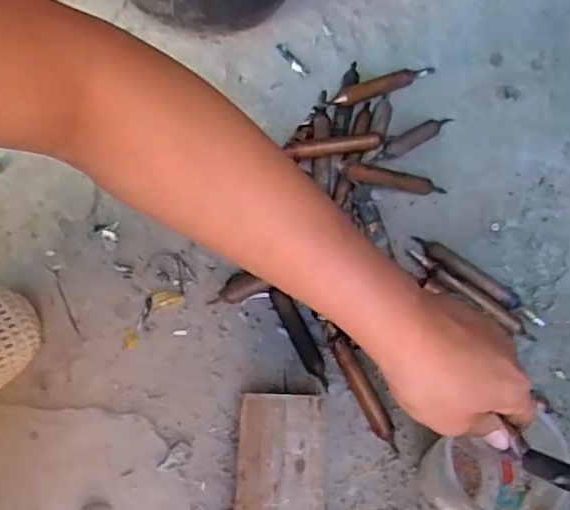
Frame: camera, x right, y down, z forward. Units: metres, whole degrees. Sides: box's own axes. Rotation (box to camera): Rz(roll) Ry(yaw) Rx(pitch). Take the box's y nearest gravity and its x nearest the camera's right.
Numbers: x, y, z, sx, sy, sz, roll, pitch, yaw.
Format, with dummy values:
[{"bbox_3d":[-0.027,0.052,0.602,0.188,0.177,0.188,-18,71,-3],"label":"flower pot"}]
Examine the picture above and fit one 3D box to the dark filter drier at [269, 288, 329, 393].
[{"bbox_3d":[0.016,0.079,0.594,0.020,0.014,0.103,-28,87,-10],"label":"dark filter drier"}]

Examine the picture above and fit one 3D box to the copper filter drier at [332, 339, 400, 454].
[{"bbox_3d":[0.074,0.129,0.583,0.020,0.022,0.112,-25,74,-9],"label":"copper filter drier"}]

